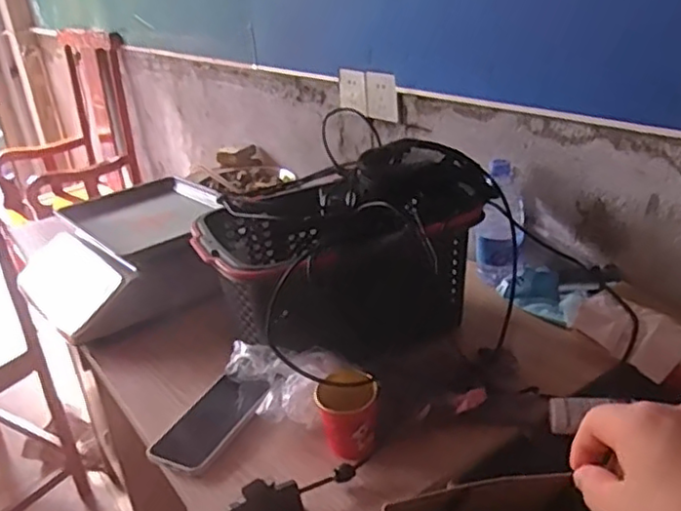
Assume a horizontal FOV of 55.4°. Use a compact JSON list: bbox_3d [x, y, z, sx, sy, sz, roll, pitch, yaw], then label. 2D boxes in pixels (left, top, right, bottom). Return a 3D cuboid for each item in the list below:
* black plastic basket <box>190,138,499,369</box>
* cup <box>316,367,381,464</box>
[{"bbox_3d":[0.009,-0.010,0.866,0.377,0.187,0.275,-2,25,8],"label":"black plastic basket"},{"bbox_3d":[0.010,0.171,0.693,0.061,0.077,0.062,-5,25,2],"label":"cup"}]

